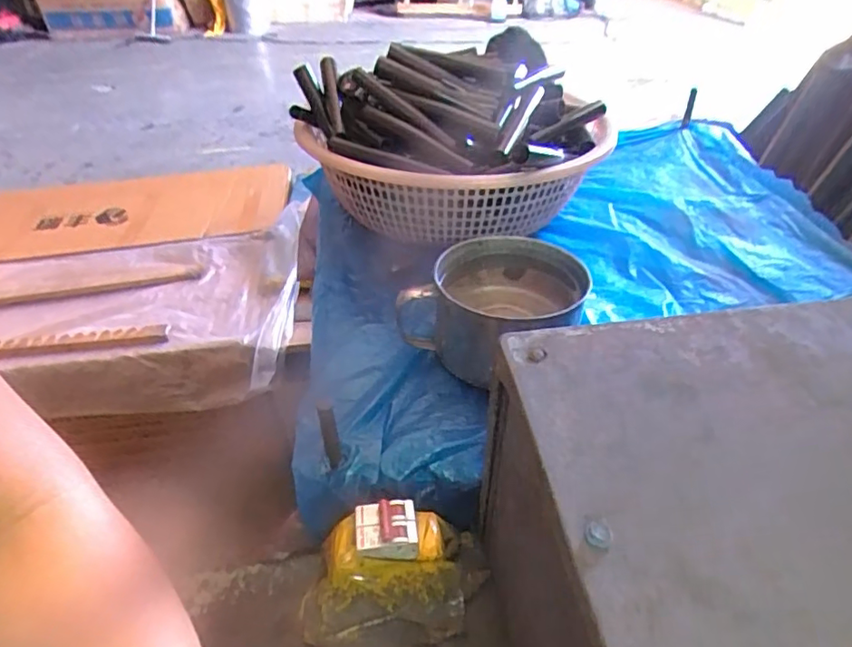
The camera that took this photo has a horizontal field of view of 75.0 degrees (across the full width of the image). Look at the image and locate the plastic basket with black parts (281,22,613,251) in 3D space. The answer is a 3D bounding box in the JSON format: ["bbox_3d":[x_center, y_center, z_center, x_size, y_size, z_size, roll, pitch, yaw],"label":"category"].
[{"bbox_3d":[0.044,-0.239,0.707,0.310,0.178,0.333,-2,41,2],"label":"plastic basket with black parts"}]

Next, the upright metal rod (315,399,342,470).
[{"bbox_3d":[-0.071,0.088,0.419,0.012,0.077,0.016,-12,41,-10],"label":"upright metal rod"}]

